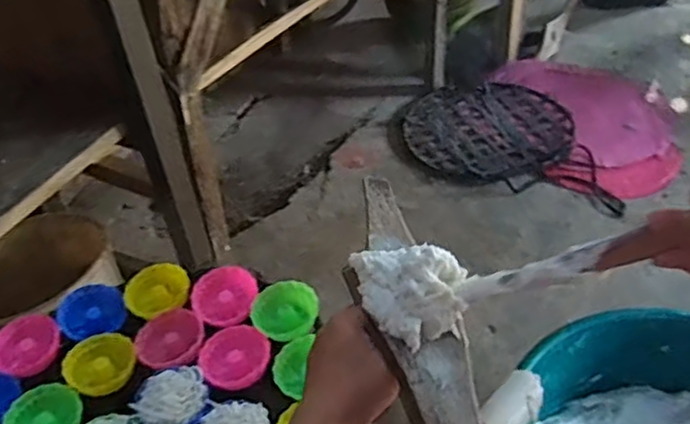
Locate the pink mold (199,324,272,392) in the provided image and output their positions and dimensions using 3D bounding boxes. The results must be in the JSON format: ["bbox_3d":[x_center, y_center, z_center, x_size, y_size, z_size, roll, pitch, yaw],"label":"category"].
[{"bbox_3d":[-0.096,0.129,0.587,0.059,0.014,0.062,-3,42,2],"label":"pink mold"}]

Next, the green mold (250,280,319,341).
[{"bbox_3d":[-0.056,0.094,0.624,0.059,0.027,0.053,-5,42,-1],"label":"green mold"}]

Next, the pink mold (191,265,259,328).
[{"bbox_3d":[-0.115,0.082,0.644,0.061,0.025,0.056,-3,42,2],"label":"pink mold"}]

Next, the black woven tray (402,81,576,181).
[{"bbox_3d":[0.314,-0.197,1.500,0.341,0.039,0.372,-18,44,-15],"label":"black woven tray"}]

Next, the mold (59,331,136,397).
[{"bbox_3d":[-0.218,0.135,0.597,0.055,0.019,0.059,-3,42,2],"label":"mold"}]

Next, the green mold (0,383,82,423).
[{"bbox_3d":[-0.253,0.174,0.560,0.054,0.023,0.061,29,52,32],"label":"green mold"}]

